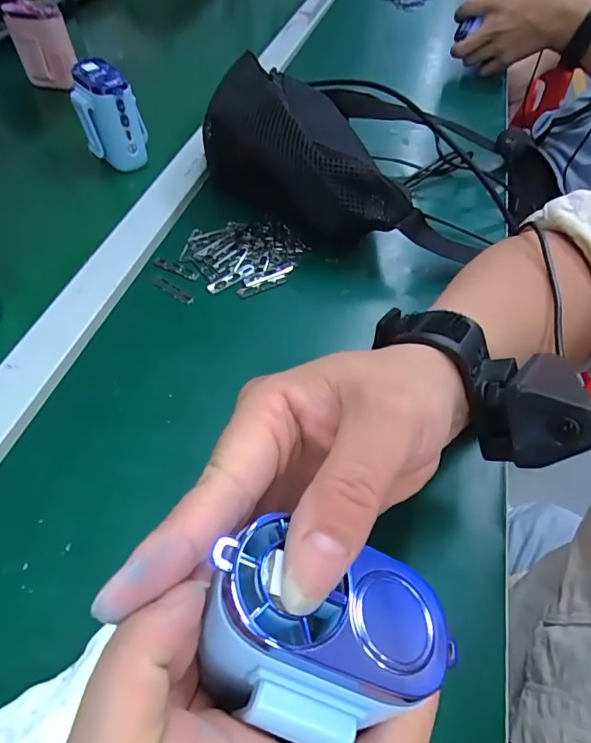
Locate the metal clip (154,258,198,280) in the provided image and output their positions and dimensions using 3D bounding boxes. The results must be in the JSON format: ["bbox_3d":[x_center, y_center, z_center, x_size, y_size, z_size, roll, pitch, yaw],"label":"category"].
[{"bbox_3d":[-0.100,-0.086,0.384,0.043,0.004,0.009,23,56,14],"label":"metal clip"}]

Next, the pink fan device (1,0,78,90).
[{"bbox_3d":[-0.312,-0.404,0.564,0.061,0.083,0.056,-23,57,-18],"label":"pink fan device"}]

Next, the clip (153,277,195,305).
[{"bbox_3d":[-0.099,-0.066,0.367,0.043,0.004,0.009,33,59,20],"label":"clip"}]

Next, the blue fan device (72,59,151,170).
[{"bbox_3d":[-0.186,-0.255,0.458,0.068,0.084,0.052,36,60,22],"label":"blue fan device"}]

